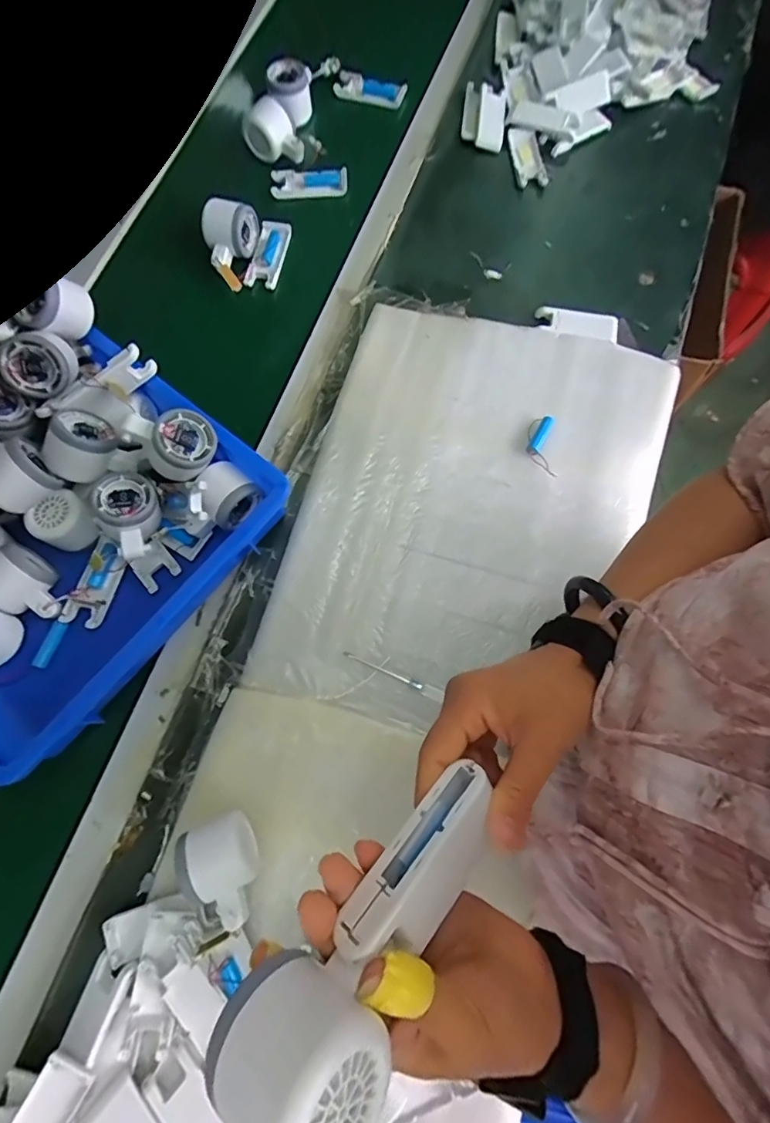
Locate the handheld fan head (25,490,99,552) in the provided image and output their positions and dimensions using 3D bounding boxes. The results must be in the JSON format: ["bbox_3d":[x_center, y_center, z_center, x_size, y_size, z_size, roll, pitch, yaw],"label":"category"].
[{"bbox_3d":[-0.334,-0.042,0.515,0.047,0.039,0.054,34,76,10],"label":"handheld fan head"}]

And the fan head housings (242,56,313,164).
[{"bbox_3d":[-0.146,-0.633,0.700,0.075,0.062,0.137,6,73,2],"label":"fan head housings"}]

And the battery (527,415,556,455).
[{"bbox_3d":[0.181,-0.148,0.565,0.015,0.013,0.056,29,75,9],"label":"battery"}]

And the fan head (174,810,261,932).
[{"bbox_3d":[-0.142,0.268,0.426,0.060,0.052,0.085,-15,74,-4],"label":"fan head"}]

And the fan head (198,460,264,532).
[{"bbox_3d":[-0.165,-0.068,0.522,0.049,0.062,0.057,39,77,11],"label":"fan head"}]

